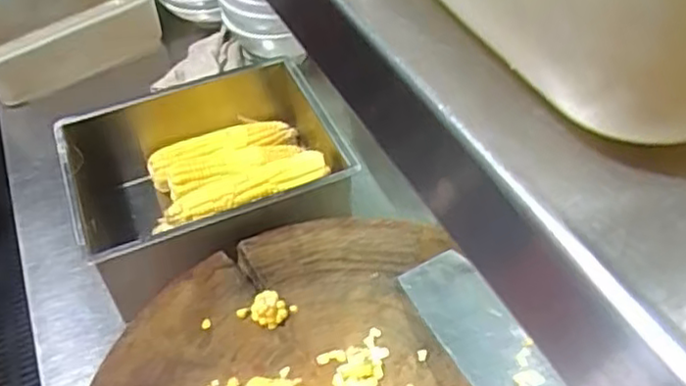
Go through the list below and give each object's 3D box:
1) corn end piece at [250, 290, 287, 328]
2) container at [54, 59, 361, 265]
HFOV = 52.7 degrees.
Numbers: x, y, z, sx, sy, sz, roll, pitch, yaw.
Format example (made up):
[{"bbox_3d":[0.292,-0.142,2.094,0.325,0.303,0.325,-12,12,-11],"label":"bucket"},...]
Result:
[{"bbox_3d":[-0.069,0.109,0.654,0.030,0.012,0.033,-3,44,3],"label":"corn end piece"},{"bbox_3d":[-0.156,-0.017,0.823,0.308,0.126,0.245,-17,46,-12],"label":"container"}]

